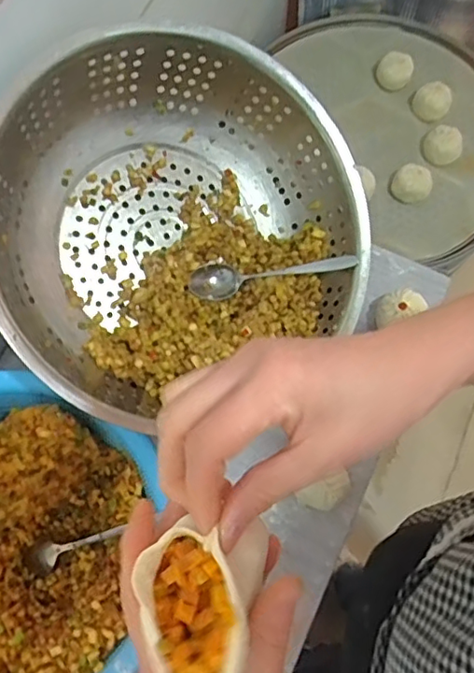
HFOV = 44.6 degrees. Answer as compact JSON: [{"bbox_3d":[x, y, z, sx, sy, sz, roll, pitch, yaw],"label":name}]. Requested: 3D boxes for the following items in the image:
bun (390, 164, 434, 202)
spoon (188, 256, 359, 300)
[{"bbox_3d":[0.315,-0.279,1.038,0.073,0.041,0.073,-1,74,2],"label":"bun"},{"bbox_3d":[0.038,-0.077,0.649,0.186,0.034,0.043,-8,74,0],"label":"spoon"}]

